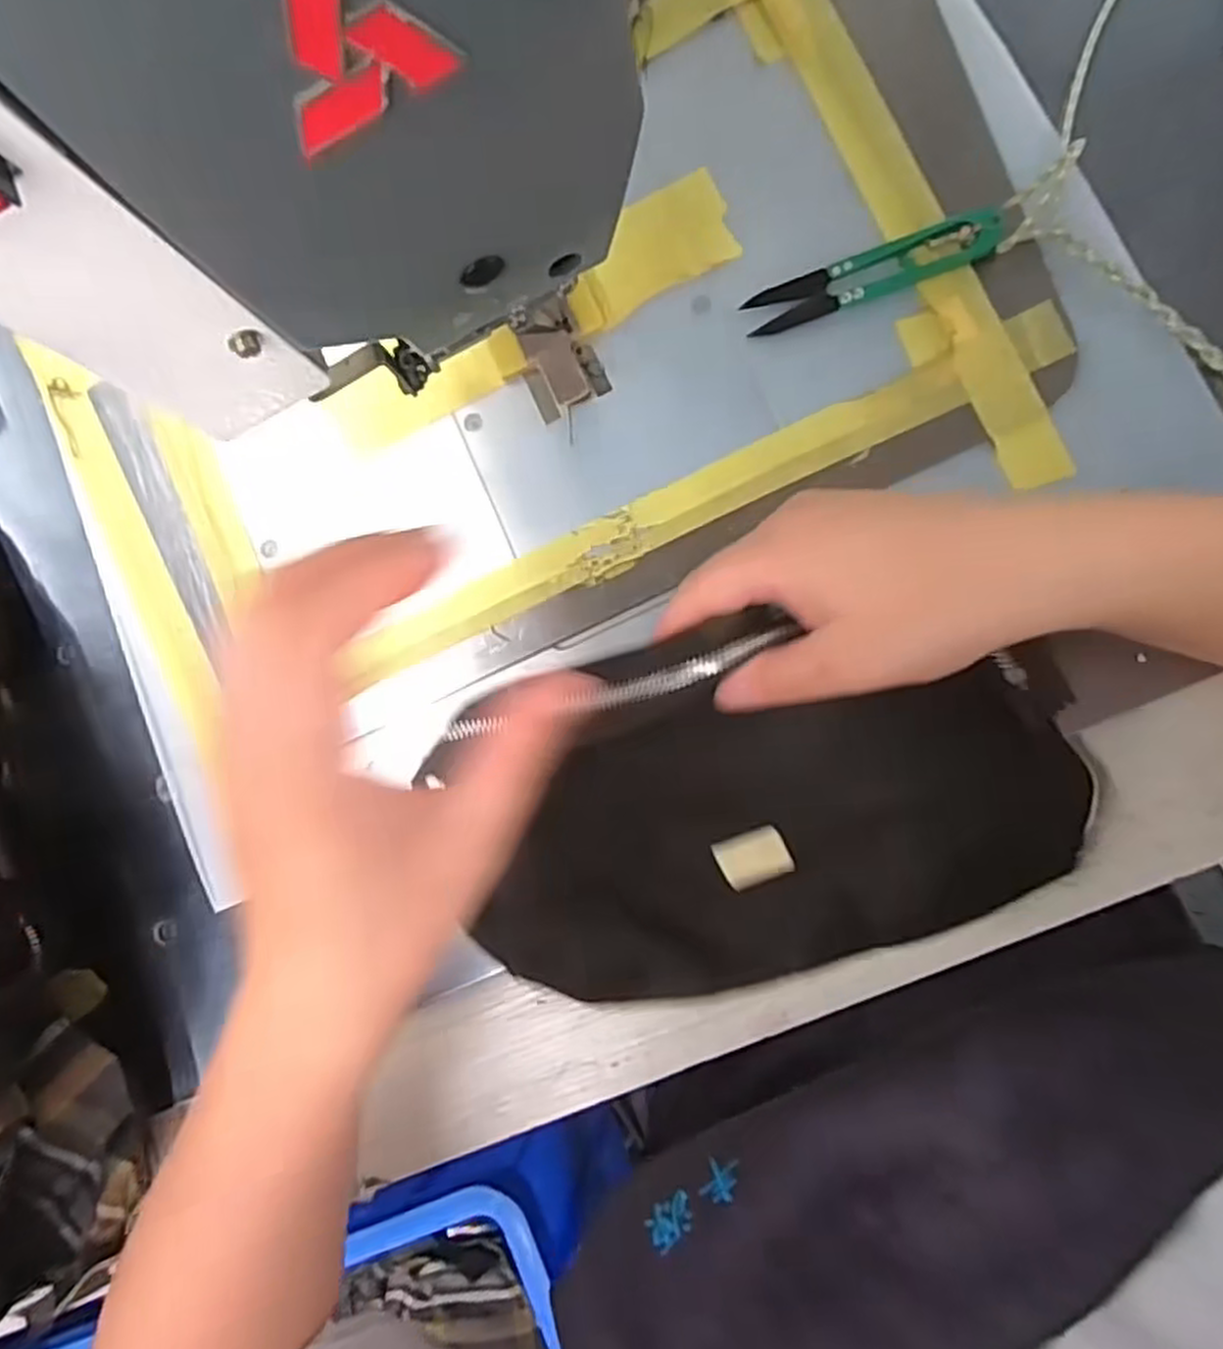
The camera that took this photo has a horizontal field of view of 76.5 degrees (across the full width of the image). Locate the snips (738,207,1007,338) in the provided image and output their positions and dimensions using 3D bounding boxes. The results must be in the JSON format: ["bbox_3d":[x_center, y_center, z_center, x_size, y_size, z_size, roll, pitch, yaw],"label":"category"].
[{"bbox_3d":[0.110,-0.171,0.329,0.102,0.013,0.022,-14,84,7],"label":"snips"}]

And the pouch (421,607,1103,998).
[{"bbox_3d":[0.055,0.054,0.303,0.239,0.057,0.138,-15,84,7],"label":"pouch"}]

